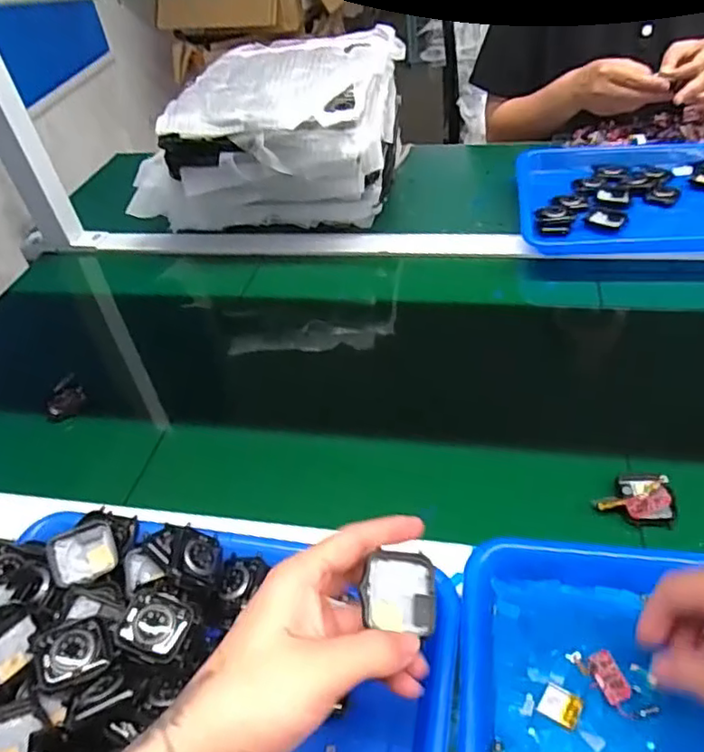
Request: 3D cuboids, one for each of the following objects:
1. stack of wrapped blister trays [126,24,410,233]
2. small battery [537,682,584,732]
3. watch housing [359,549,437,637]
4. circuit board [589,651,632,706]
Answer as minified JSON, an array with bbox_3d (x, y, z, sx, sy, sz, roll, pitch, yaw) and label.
[{"bbox_3d":[-0.105,-0.333,0.830,0.329,0.172,0.303,1,45,9],"label":"stack of wrapped blister trays"},{"bbox_3d":[0.124,0.196,0.357,0.022,0.008,0.020,25,54,29],"label":"small battery"},{"bbox_3d":[0.025,0.112,0.312,0.037,0.014,0.040,4,42,5],"label":"watch housing"},{"bbox_3d":[0.155,0.181,0.361,0.016,0.004,0.030,-32,35,11],"label":"circuit board"}]

